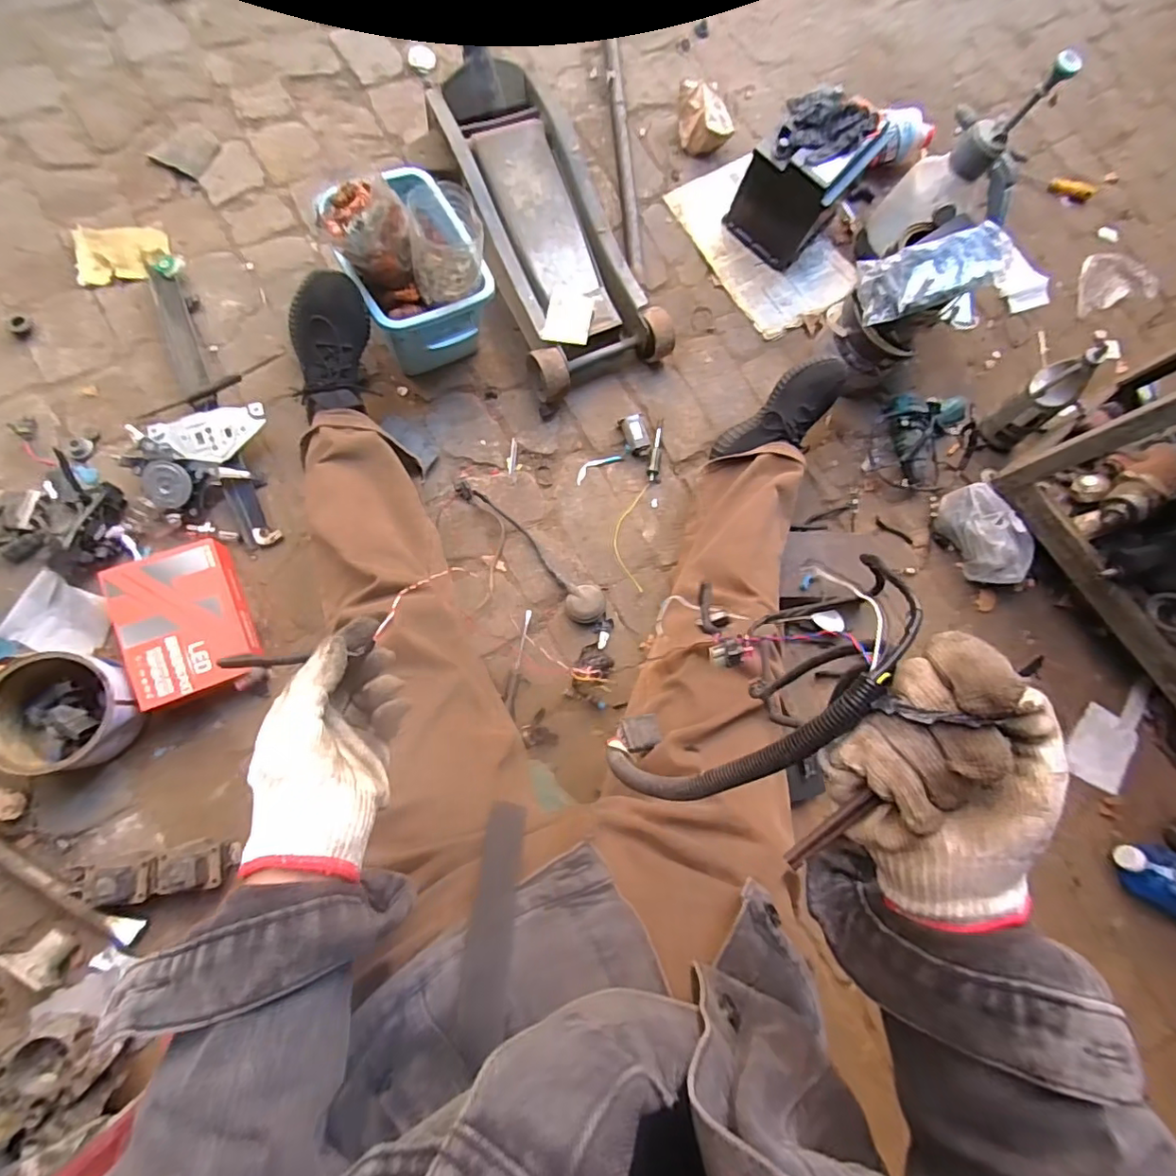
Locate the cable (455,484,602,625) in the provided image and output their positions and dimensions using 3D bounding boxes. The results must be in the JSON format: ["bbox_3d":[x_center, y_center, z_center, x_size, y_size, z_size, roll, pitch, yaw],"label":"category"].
[{"bbox_3d":[-0.093,-0.067,0.927,0.063,0.046,0.324,-42,88,-12],"label":"cable"}]

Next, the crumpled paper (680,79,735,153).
[{"bbox_3d":[0.231,-0.925,1.107,0.098,0.071,0.102,-6,81,-8],"label":"crumpled paper"}]

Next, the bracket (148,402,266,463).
[{"bbox_3d":[-0.564,-0.230,0.840,0.153,0.018,0.079,-18,85,-15],"label":"bracket"}]

